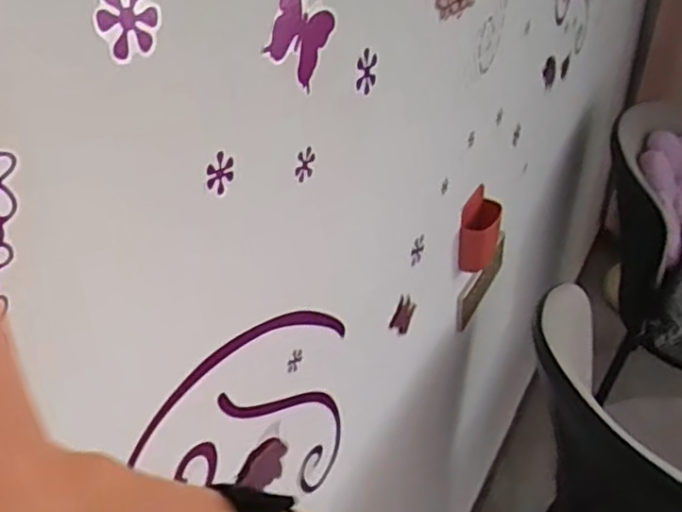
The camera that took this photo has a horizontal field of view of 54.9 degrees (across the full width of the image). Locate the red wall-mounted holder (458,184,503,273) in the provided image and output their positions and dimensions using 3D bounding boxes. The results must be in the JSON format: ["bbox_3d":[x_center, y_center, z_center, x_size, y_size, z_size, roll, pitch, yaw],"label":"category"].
[{"bbox_3d":[0.197,-0.030,0.921,0.043,0.110,0.101,13,39,21],"label":"red wall-mounted holder"}]

